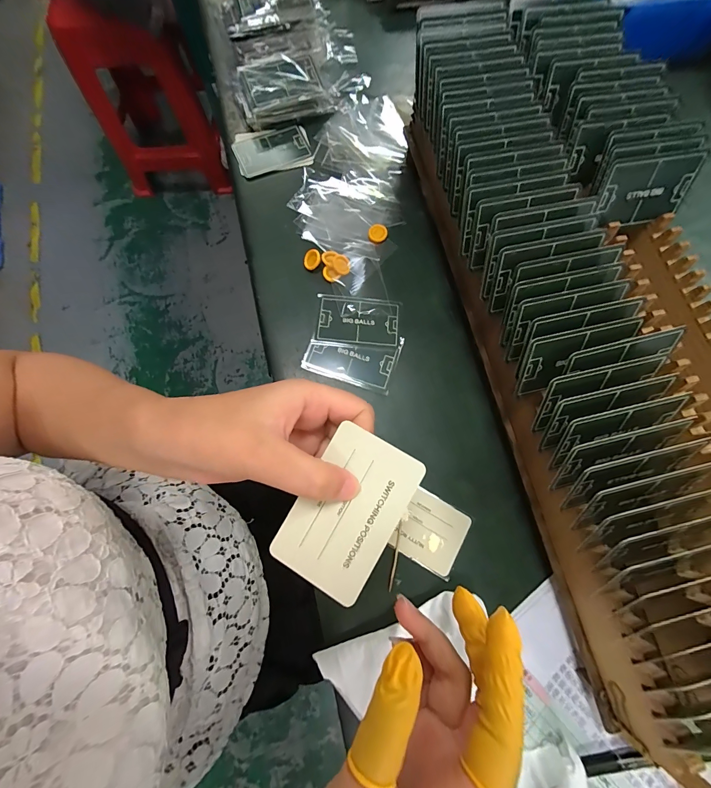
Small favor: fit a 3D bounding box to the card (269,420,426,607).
[{"bbox_3d":[-0.004,0.064,0.180,0.054,0.004,0.084,30,85,9],"label":"card"}]

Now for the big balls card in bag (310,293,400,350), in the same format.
[{"bbox_3d":[0.002,-0.073,0.330,0.085,0.005,0.053,6,76,1],"label":"big balls card in bag"}]

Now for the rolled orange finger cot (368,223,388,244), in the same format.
[{"bbox_3d":[0.025,-0.174,0.355,0.020,0.007,0.018,15,76,3],"label":"rolled orange finger cot"}]

